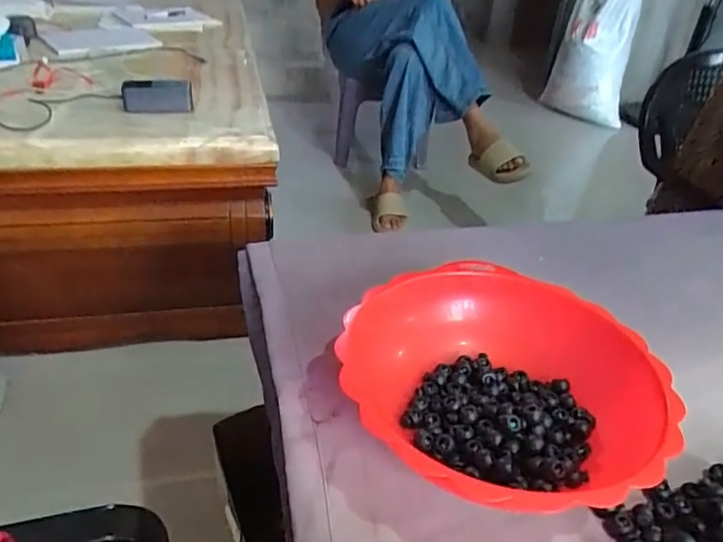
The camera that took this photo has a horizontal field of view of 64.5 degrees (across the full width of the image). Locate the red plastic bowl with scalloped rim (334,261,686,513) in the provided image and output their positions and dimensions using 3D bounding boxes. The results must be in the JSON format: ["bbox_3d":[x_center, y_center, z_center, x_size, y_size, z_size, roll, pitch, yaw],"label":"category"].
[{"bbox_3d":[0.105,0.091,0.447,0.232,0.073,0.246,-5,34,-15],"label":"red plastic bowl with scalloped rim"}]

